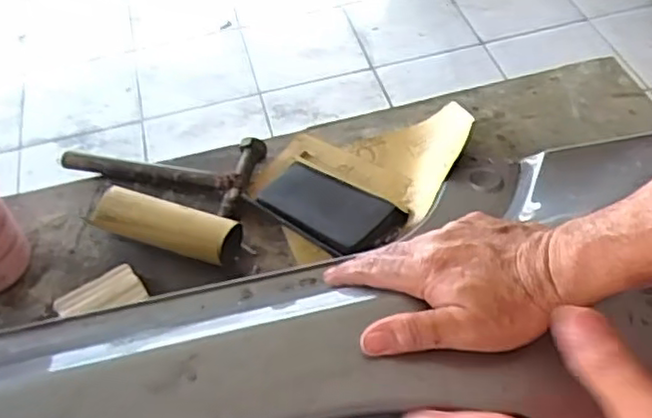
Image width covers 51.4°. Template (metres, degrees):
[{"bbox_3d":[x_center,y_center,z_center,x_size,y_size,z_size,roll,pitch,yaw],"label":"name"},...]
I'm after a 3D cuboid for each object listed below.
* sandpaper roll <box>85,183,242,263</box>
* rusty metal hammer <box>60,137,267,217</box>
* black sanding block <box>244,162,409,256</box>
[{"bbox_3d":[-0.156,0.016,0.640,0.141,0.027,0.050,14,53,16],"label":"sandpaper roll"},{"bbox_3d":[-0.174,-0.057,0.719,0.217,0.021,0.091,16,54,18],"label":"rusty metal hammer"},{"bbox_3d":[0.000,-0.001,0.646,0.130,0.016,0.077,31,59,27],"label":"black sanding block"}]

